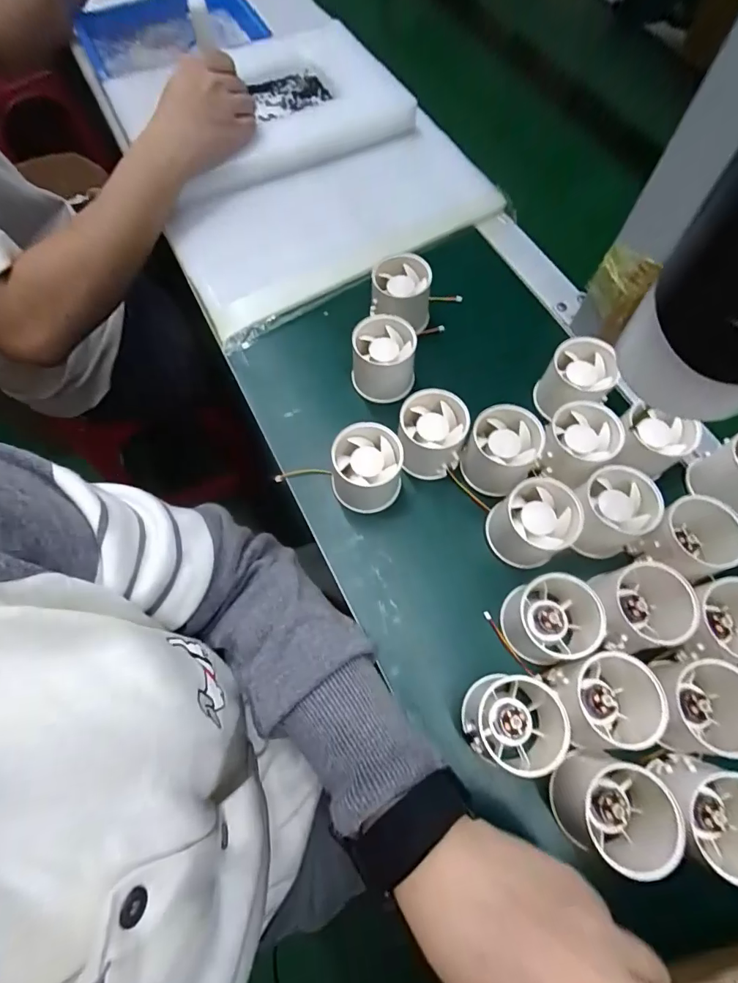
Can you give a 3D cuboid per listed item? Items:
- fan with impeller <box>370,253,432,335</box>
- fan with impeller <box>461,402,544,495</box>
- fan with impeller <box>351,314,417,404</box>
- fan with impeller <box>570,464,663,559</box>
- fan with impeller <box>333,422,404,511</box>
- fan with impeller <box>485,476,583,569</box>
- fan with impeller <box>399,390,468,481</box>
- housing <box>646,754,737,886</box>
[{"bbox_3d":[0.028,-0.180,0.420,0.054,0.043,0.049,-2,66,-1],"label":"fan with impeller"},{"bbox_3d":[0.102,-0.030,0.358,0.051,0.047,0.060,24,68,10],"label":"fan with impeller"},{"bbox_3d":[0.012,-0.113,0.395,0.051,0.051,0.050,1,66,0],"label":"fan with impeller"},{"bbox_3d":[0.175,0.016,0.335,0.051,0.050,0.051,0,66,0],"label":"fan with impeller"},{"bbox_3d":[-0.002,-0.016,0.357,0.052,0.056,0.049,0,66,0],"label":"fan with impeller"},{"bbox_3d":[0.118,0.024,0.336,0.054,0.051,0.054,0,66,0],"label":"fan with impeller"},{"bbox_3d":[0.049,-0.044,0.367,0.051,0.052,0.052,7,66,3],"label":"fan with impeller"},{"bbox_3d":[0.201,0.184,0.261,0.055,0.042,0.058,-10,67,-5],"label":"housing"}]

